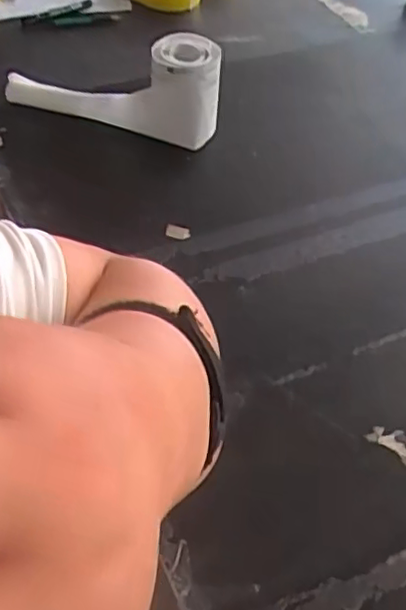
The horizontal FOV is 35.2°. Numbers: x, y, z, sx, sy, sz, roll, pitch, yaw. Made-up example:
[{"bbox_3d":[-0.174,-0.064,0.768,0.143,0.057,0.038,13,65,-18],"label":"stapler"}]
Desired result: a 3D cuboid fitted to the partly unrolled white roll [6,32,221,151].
[{"bbox_3d":[-0.126,-0.303,0.896,0.297,0.115,0.113,-3,50,-9],"label":"partly unrolled white roll"}]

